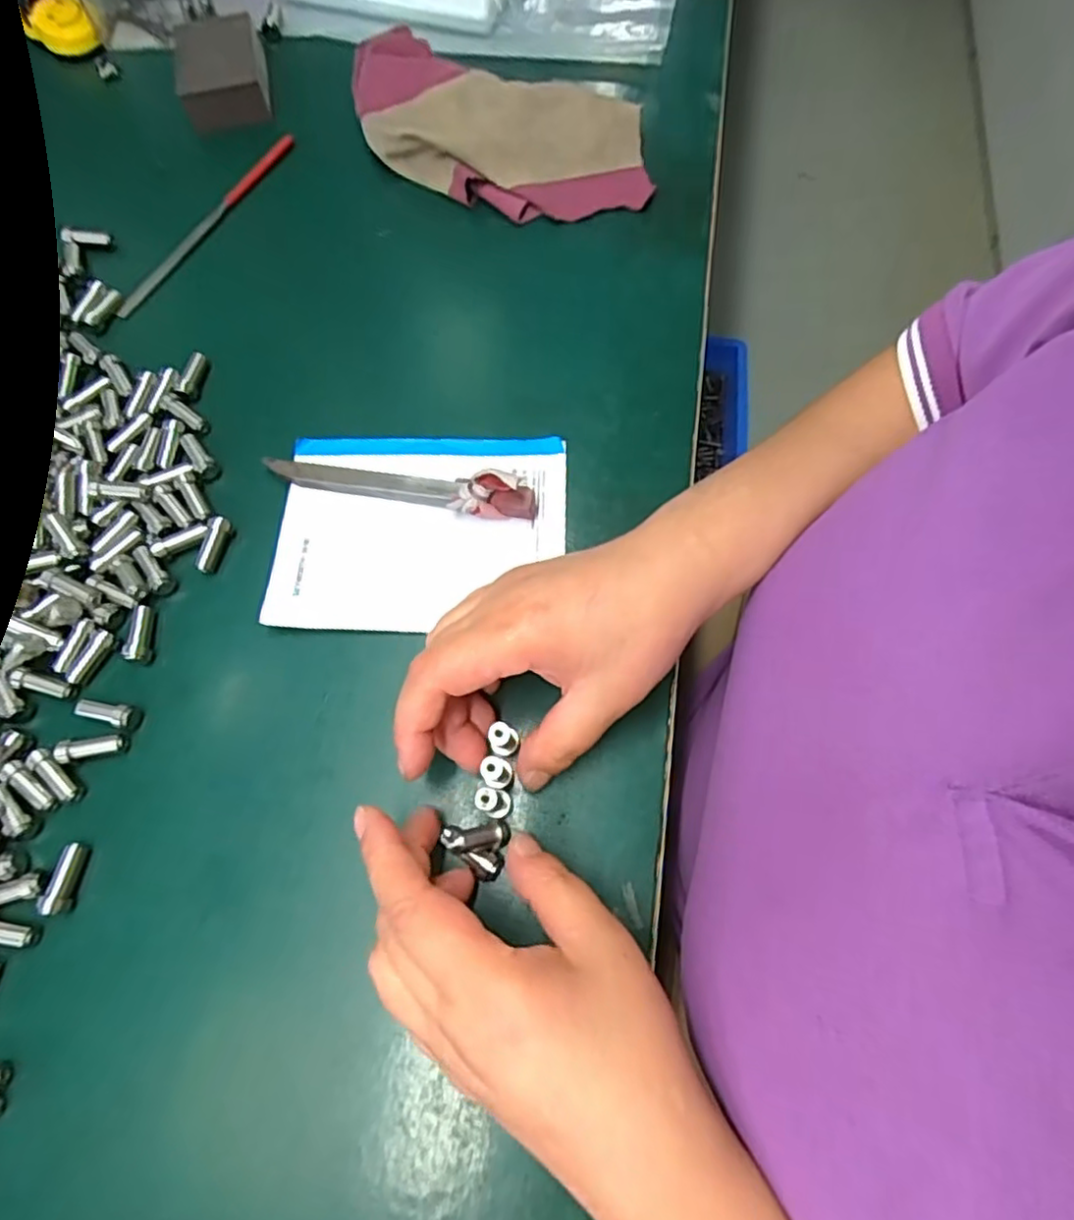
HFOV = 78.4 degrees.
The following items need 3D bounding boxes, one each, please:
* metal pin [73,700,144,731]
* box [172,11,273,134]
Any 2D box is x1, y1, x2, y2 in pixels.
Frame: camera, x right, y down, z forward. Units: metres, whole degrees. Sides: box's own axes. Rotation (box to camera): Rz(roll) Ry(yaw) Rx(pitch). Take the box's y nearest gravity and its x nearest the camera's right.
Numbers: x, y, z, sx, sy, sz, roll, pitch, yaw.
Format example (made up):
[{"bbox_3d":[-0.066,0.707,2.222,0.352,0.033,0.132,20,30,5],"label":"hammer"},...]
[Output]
[{"bbox_3d":[-0.192,0.045,0.294,0.028,0.008,0.010,13,71,6],"label":"metal pin"},{"bbox_3d":[-0.206,-0.355,0.431,0.053,0.028,0.085,-14,70,-3],"label":"box"}]

